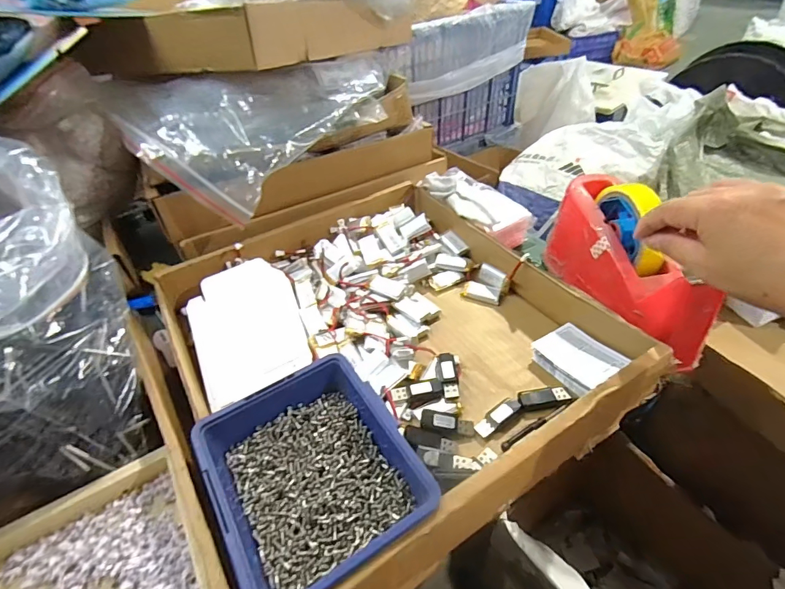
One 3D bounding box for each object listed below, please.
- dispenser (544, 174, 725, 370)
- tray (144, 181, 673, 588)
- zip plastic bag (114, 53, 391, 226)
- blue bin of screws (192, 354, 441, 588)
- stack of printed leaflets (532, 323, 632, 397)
[{"bbox_3d":[0.225,-0.032,0.405,0.056,0.106,0.198,-12,48,-9],"label":"dispenser"},{"bbox_3d":[-0.015,0.029,0.414,0.347,0.059,0.384,-25,46,-21],"label":"tray"},{"bbox_3d":[-0.145,-0.225,0.523,0.203,0.097,0.331,25,49,28],"label":"zip plastic bag"},{"bbox_3d":[-0.053,0.124,0.291,0.124,0.049,0.138,-25,46,-22],"label":"blue bin of screws"},{"bbox_3d":[0.170,0.058,0.385,0.053,0.024,0.066,-25,46,-21],"label":"stack of printed leaflets"}]

